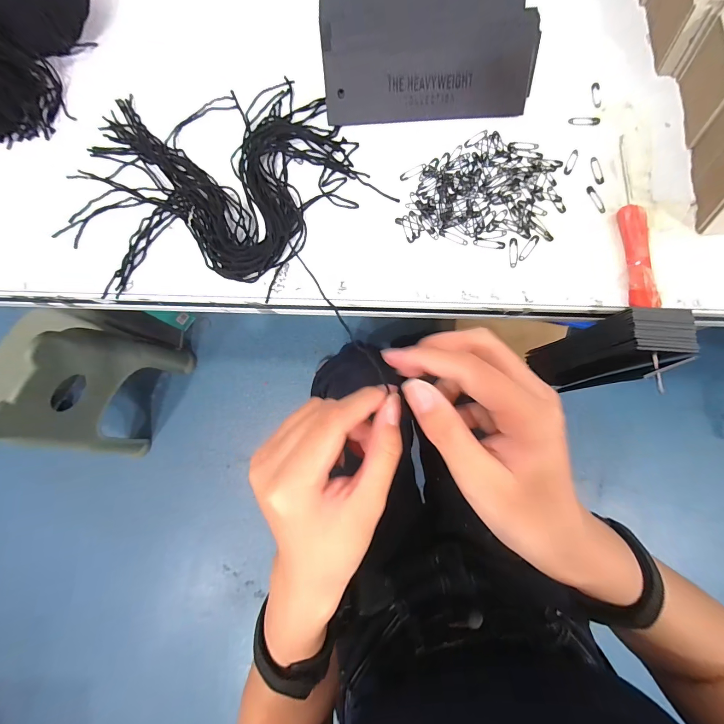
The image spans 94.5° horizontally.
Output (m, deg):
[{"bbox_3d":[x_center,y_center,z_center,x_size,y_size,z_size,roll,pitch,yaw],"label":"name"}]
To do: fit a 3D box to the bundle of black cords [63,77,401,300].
[{"bbox_3d":[-0.092,-0.111,0.208,0.176,0.010,0.128,-7,79,0],"label":"bundle of black cords"}]

